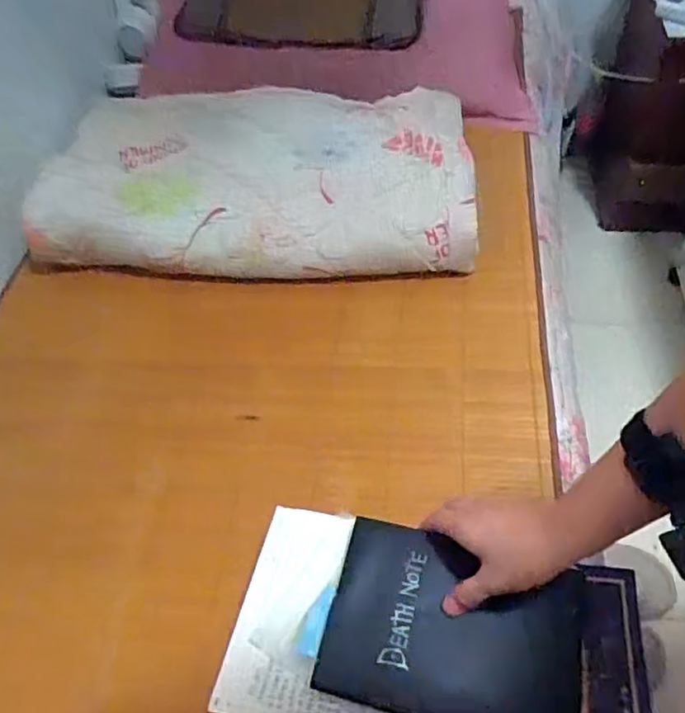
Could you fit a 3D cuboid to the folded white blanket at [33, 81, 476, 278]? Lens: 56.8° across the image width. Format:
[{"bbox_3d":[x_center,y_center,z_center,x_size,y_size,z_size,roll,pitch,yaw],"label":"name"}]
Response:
[{"bbox_3d":[-0.124,-0.266,0.952,0.625,0.098,0.349,0,53,3],"label":"folded white blanket"}]

